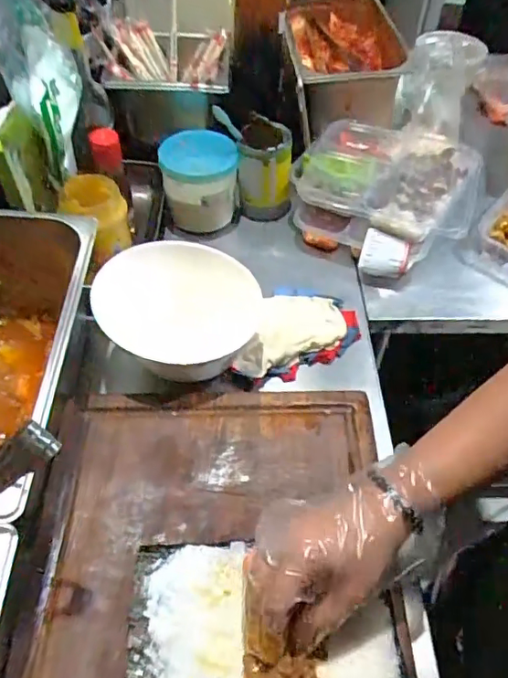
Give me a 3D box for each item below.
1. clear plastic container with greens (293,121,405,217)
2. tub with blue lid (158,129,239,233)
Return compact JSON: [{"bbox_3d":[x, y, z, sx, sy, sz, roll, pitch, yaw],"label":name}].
[{"bbox_3d":[0.128,-0.245,0.759,0.121,0.047,0.205,18,53,12],"label":"clear plastic container with greens"},{"bbox_3d":[-0.074,-0.223,0.741,0.103,0.117,0.089,-3,52,-5],"label":"tub with blue lid"}]

